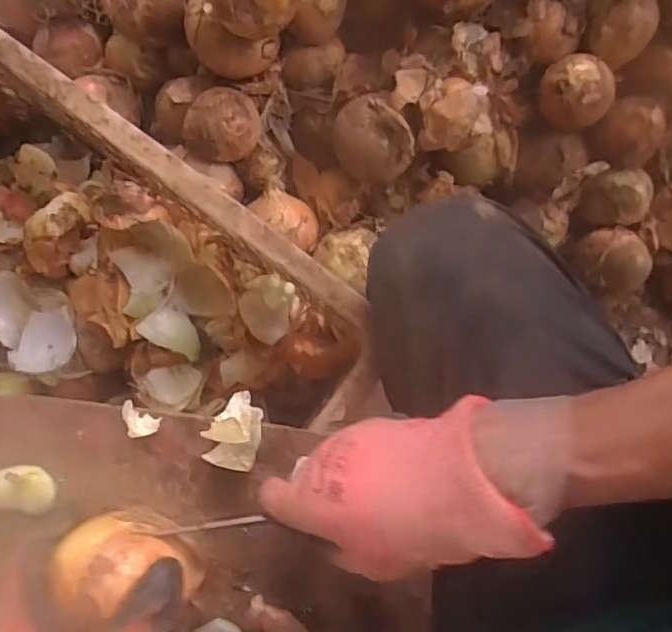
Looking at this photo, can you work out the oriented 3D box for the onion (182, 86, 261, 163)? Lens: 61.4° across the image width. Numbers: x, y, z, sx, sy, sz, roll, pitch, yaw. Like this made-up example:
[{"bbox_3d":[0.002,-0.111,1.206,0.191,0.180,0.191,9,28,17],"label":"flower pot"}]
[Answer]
[{"bbox_3d":[-0.121,-0.203,0.607,0.071,0.054,0.075,0,86,0],"label":"onion"}]

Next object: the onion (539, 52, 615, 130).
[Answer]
[{"bbox_3d":[0.249,-0.232,0.595,0.071,0.060,0.071,0,86,0],"label":"onion"}]

